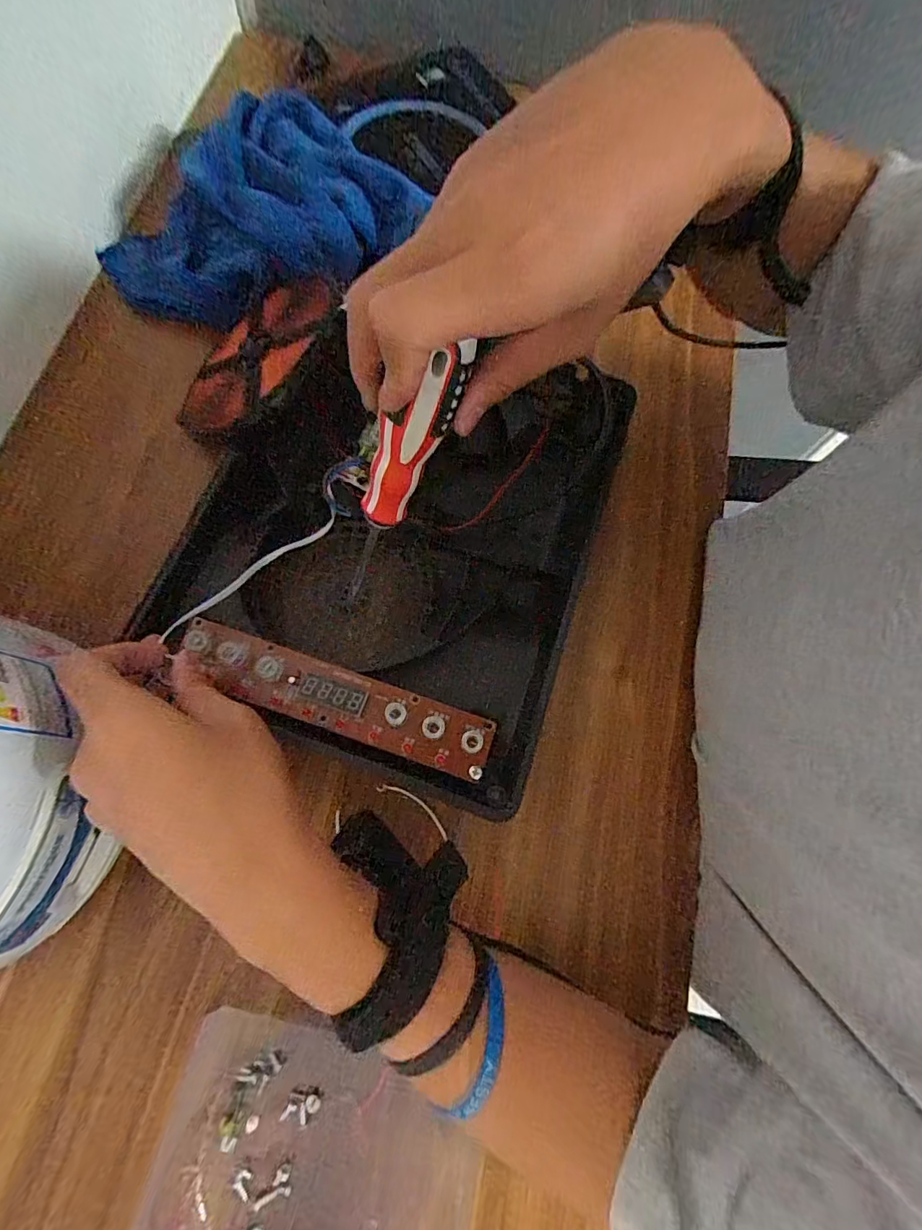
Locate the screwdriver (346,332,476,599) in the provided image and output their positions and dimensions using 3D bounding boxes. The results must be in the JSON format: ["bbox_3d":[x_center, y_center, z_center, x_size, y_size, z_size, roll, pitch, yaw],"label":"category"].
[{"bbox_3d":[-0.040,-0.066,0.259,0.025,0.162,0.020,-29,75,-41],"label":"screwdriver"}]

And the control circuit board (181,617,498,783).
[{"bbox_3d":[-0.079,0.052,0.313,0.202,0.016,0.040,20,74,2],"label":"control circuit board"}]

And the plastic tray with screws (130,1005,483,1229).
[{"bbox_3d":[-0.086,0.332,0.272,0.180,0.032,0.157,14,73,2],"label":"plastic tray with screws"}]

